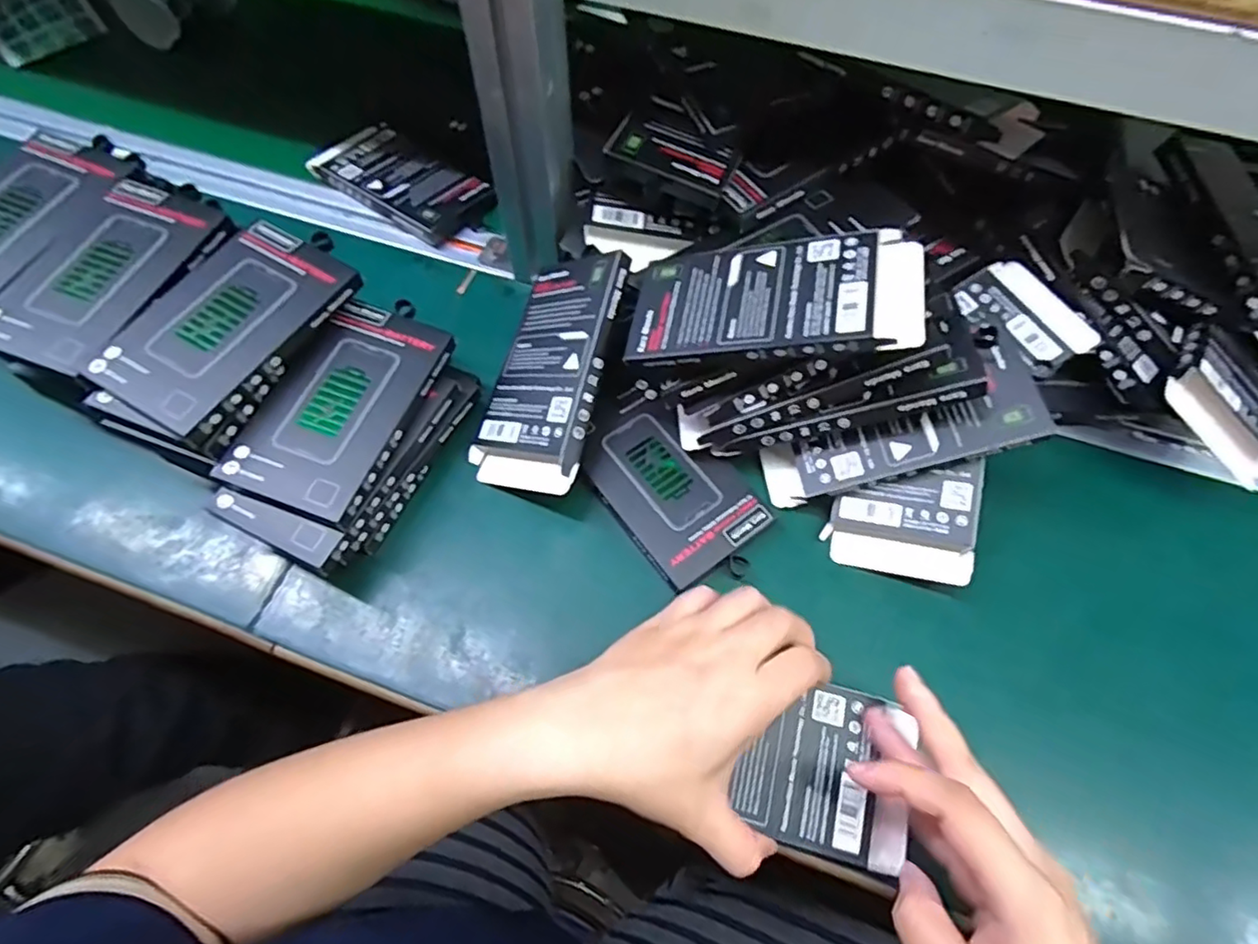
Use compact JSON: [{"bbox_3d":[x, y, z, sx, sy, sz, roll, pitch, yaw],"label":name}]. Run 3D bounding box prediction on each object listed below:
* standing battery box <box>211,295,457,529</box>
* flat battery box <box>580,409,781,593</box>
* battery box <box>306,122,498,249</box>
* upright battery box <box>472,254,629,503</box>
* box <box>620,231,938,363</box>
[{"bbox_3d":[-0.163,-0.043,0.354,0.075,0.021,0.137,21,63,9],"label":"standing battery box"},{"bbox_3d":[0.028,0.008,0.382,0.080,0.009,0.117,-32,67,-18],"label":"flat battery box"},{"bbox_3d":[-0.187,-0.240,0.509,0.152,0.015,0.076,35,66,16],"label":"battery box"},{"bbox_3d":[-0.050,-0.062,0.387,0.081,0.018,0.148,7,77,34],"label":"upright battery box"},{"bbox_3d":[0.077,-0.096,0.337,0.154,0.013,0.076,1,60,22],"label":"box"}]

